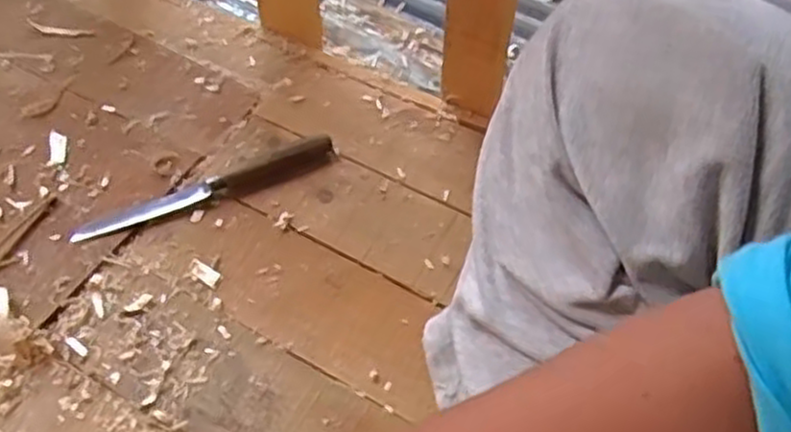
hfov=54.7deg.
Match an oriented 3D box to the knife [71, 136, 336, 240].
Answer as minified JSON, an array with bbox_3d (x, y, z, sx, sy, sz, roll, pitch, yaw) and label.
[{"bbox_3d":[-0.149,-0.021,0.617,0.211,0.016,0.025,-19,58,-14],"label":"knife"}]

